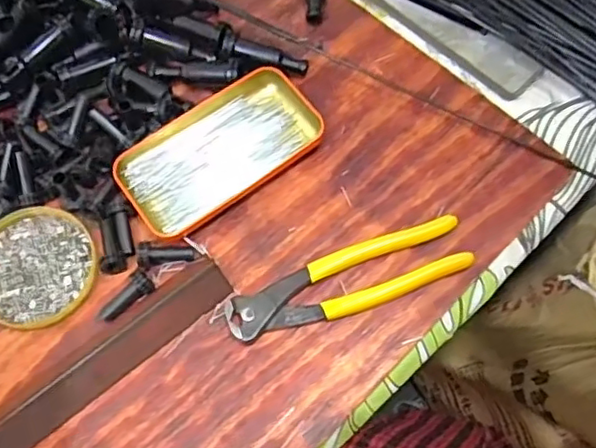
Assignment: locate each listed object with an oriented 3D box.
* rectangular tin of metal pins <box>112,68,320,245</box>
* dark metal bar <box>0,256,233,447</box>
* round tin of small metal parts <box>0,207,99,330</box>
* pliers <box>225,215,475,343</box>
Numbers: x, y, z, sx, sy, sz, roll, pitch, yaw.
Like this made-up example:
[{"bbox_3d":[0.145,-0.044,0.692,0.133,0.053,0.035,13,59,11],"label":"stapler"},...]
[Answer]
[{"bbox_3d":[-0.057,-0.054,0.454,0.141,0.017,0.074,-35,70,-12],"label":"rectangular tin of metal pins"},{"bbox_3d":[-0.159,0.114,0.391,0.275,0.014,0.033,-37,71,-13],"label":"dark metal bar"},{"bbox_3d":[-0.178,0.028,0.426,0.084,0.009,0.080,-1,67,2],"label":"round tin of small metal parts"},{"bbox_3d":[0.033,0.037,0.413,0.160,0.013,0.041,-21,68,-7],"label":"pliers"}]

